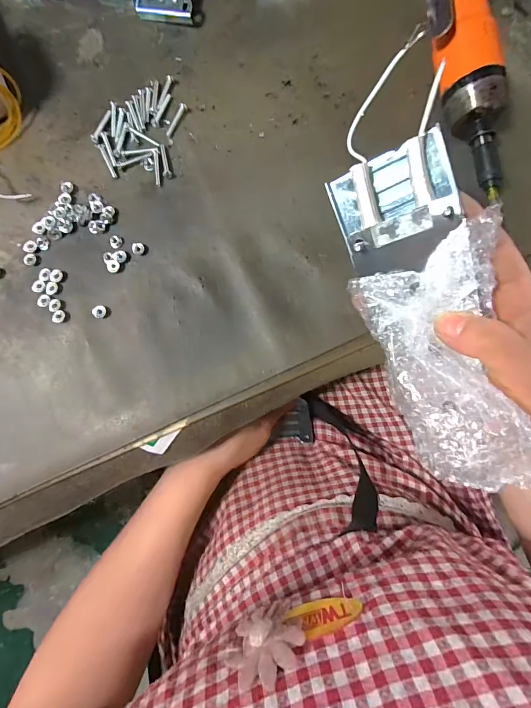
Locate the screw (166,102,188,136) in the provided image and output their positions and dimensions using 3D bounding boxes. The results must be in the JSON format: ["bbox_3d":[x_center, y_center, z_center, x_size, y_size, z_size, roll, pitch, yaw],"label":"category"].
[{"bbox_3d":[-0.069,-0.180,0.271,0.006,0.004,0.028,30,86,3],"label":"screw"}]

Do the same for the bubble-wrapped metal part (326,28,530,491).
[{"bbox_3d":[0.085,-0.039,0.183,0.060,0.048,0.213,-14,88,-1],"label":"bubble-wrapped metal part"}]

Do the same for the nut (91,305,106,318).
[{"bbox_3d":[-0.120,-0.031,0.257,0.009,0.005,0.009,0,85,0],"label":"nut"}]

